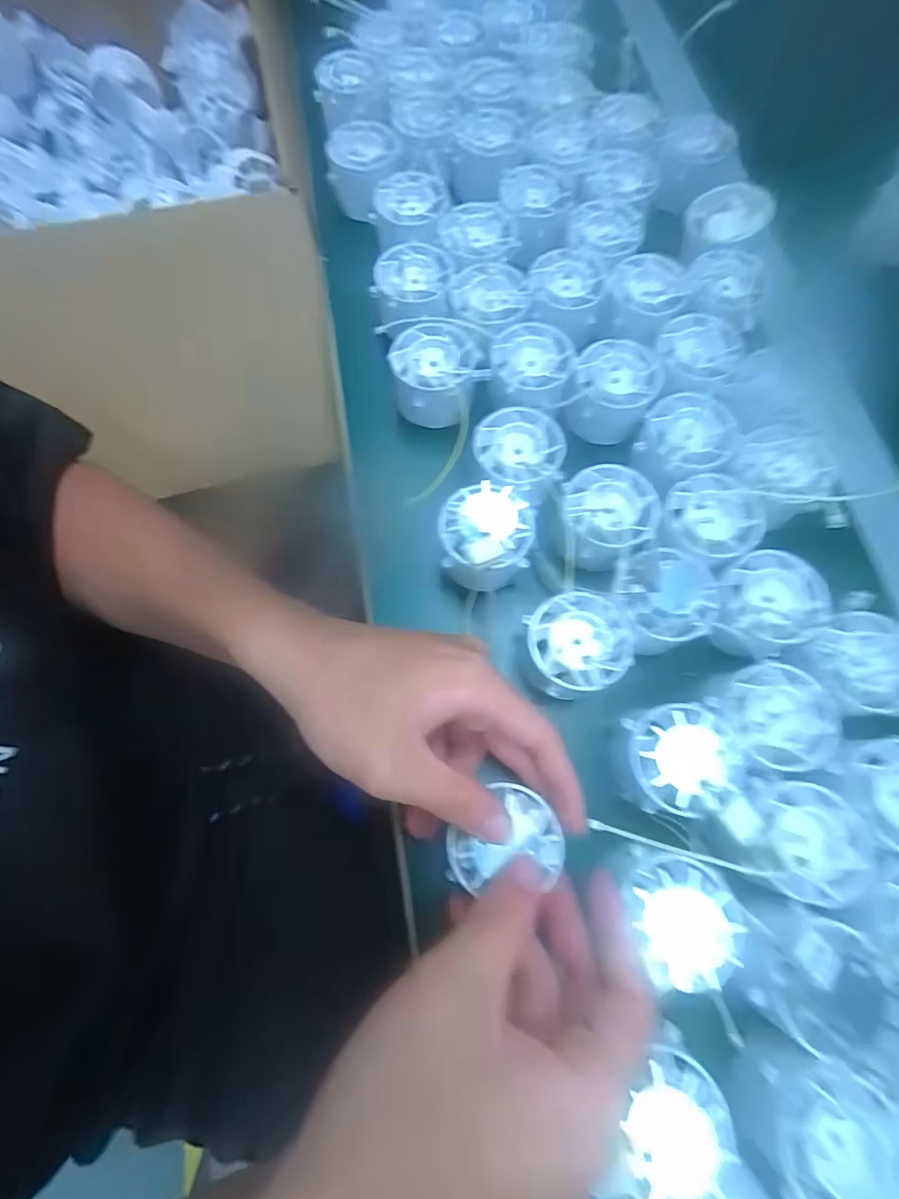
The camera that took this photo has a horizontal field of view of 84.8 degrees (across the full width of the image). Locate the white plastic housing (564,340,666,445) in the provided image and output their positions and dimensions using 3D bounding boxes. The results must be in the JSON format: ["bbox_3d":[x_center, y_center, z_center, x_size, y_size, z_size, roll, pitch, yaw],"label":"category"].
[{"bbox_3d":[0.096,-0.125,0.297,0.048,0.032,0.053,18,73,3],"label":"white plastic housing"}]

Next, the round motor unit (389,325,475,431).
[{"bbox_3d":[-0.012,-0.138,0.301,0.048,0.032,0.049,3,73,-2],"label":"round motor unit"}]

